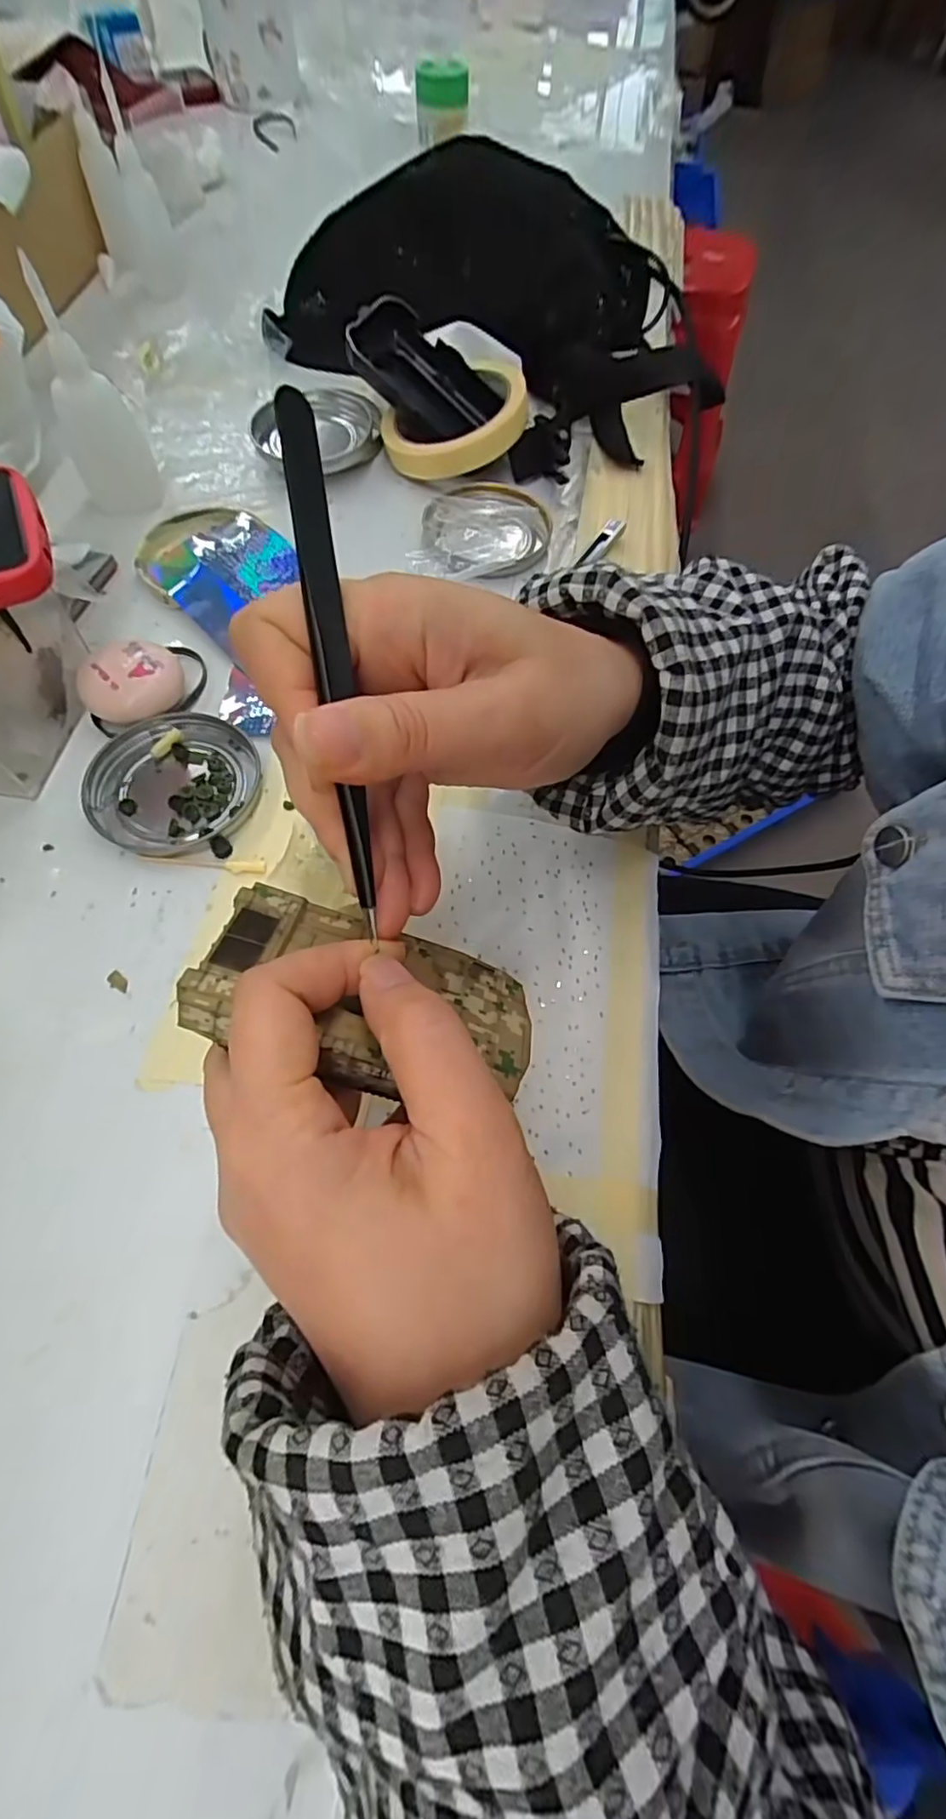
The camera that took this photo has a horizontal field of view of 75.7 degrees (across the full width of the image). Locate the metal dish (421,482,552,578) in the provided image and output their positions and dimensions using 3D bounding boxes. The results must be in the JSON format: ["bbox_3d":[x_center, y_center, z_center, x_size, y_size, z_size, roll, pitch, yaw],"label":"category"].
[{"bbox_3d":[0.009,-0.238,0.381,0.082,0.011,0.079,1,65,-3],"label":"metal dish"}]

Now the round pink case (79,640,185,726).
[{"bbox_3d":[-0.171,-0.112,0.307,0.048,0.022,0.038,-32,70,-17],"label":"round pink case"}]

